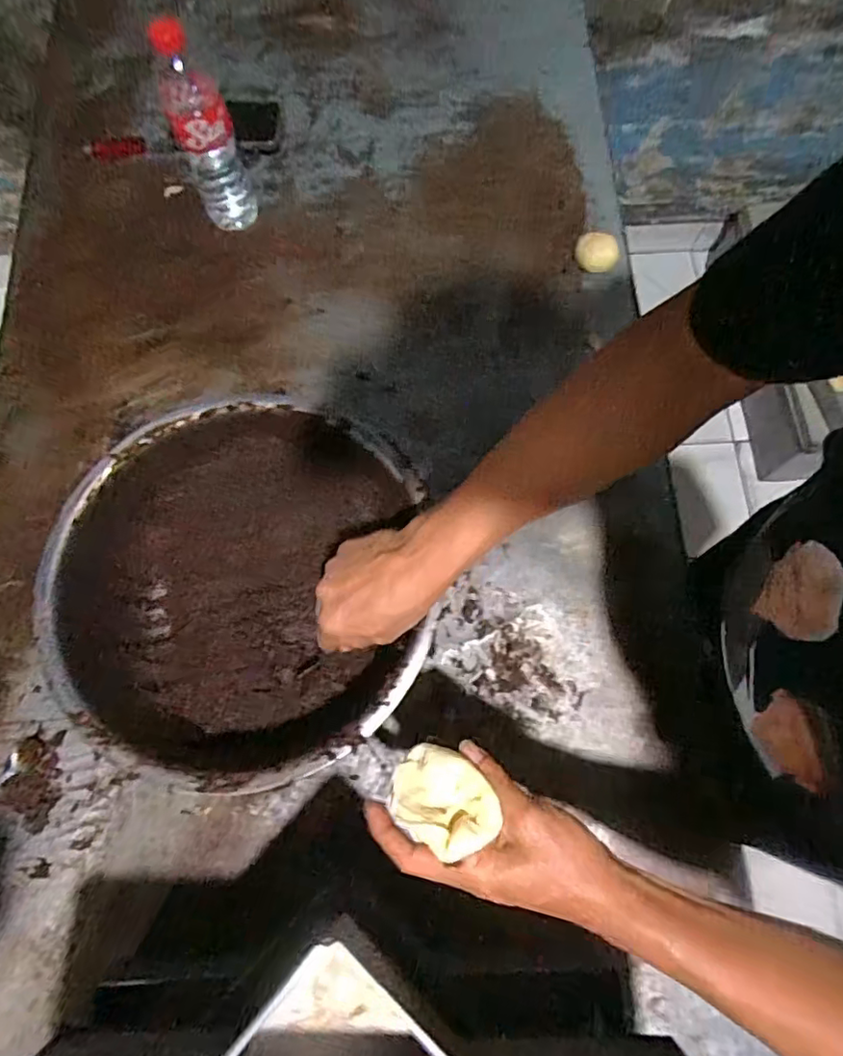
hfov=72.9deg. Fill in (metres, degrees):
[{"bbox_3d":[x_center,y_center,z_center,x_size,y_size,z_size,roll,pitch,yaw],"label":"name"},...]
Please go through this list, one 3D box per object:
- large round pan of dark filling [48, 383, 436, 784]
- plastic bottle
[{"bbox_3d":[-0.161,0.059,0.562,0.344,0.132,0.336,0,74,0],"label":"large round pan of dark filling"},{"bbox_3d":[-0.254,-0.461,0.672,0.066,0.209,0.069,-23,75,-6],"label":"plastic bottle"}]

